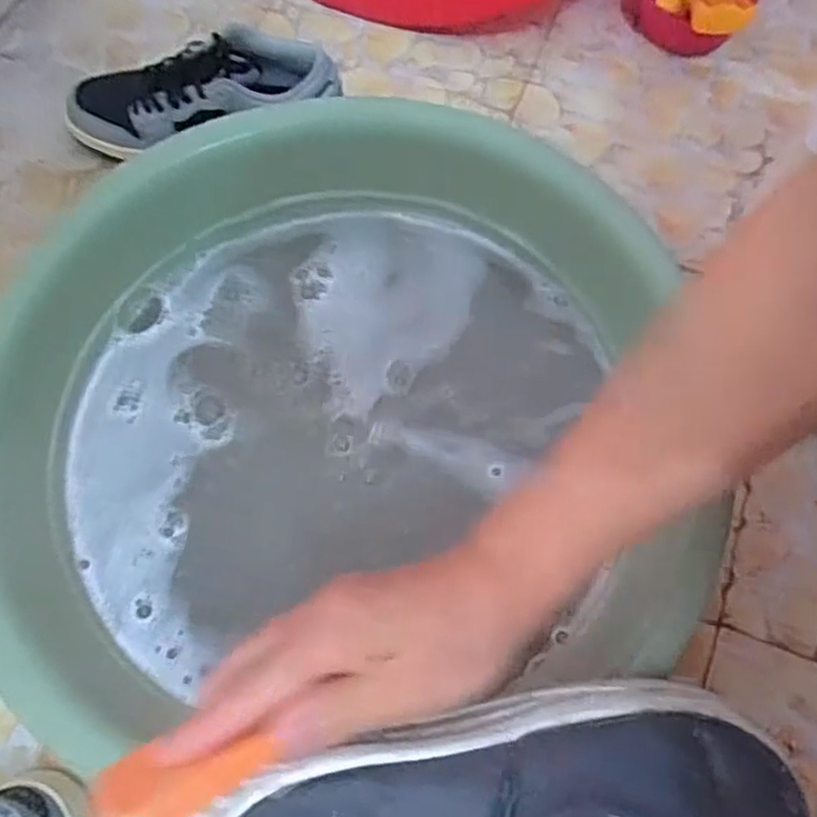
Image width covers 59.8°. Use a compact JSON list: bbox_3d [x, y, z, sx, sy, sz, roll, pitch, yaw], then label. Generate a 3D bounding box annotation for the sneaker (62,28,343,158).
[{"bbox_3d":[-0.194,-0.288,0.674,0.256,0.091,0.092,-12,67,-3],"label":"sneaker"}]

